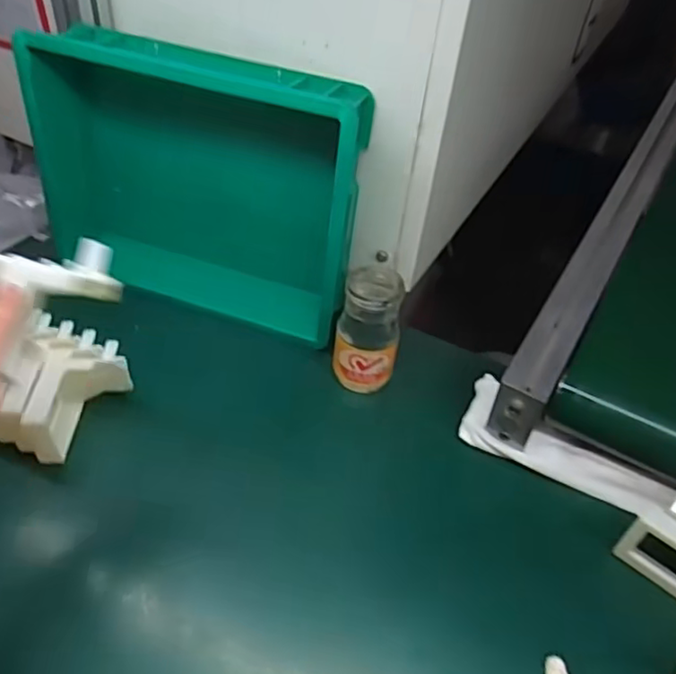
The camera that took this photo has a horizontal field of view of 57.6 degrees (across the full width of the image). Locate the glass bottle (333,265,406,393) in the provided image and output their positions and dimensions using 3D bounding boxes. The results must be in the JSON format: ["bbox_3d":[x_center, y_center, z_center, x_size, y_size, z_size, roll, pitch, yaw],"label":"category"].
[{"bbox_3d":[0.029,-0.001,0.602,0.062,0.122,0.052,11,43,4],"label":"glass bottle"}]

